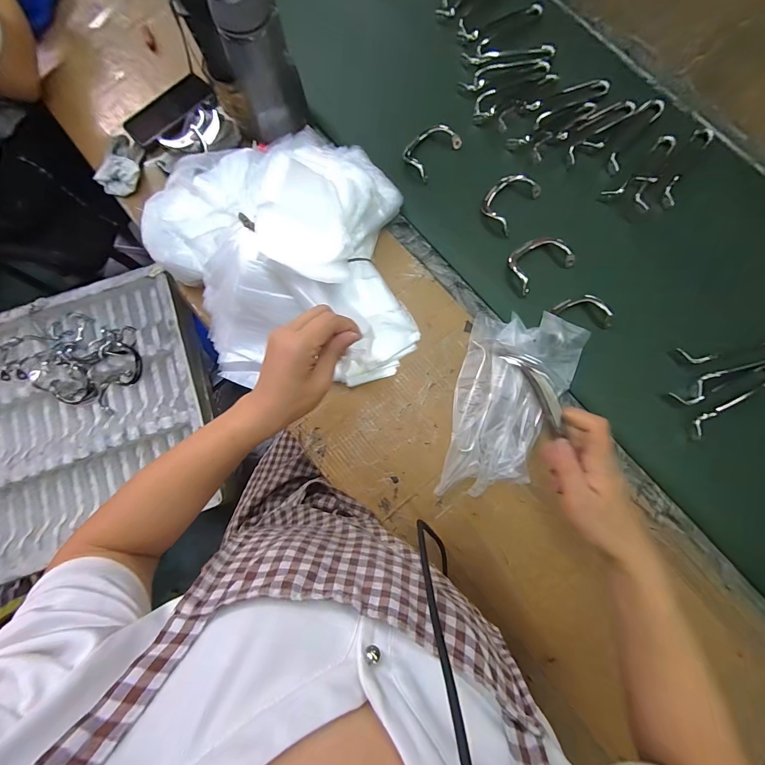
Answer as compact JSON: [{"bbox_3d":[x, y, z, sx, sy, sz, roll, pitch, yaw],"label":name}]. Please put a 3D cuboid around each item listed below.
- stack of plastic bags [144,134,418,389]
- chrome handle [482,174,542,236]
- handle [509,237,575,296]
[{"bbox_3d":[-0.141,-0.175,0.459,0.346,0.158,0.340,-6,80,0],"label":"stack of plastic bags"},{"bbox_3d":[0.202,-0.295,0.542,0.069,0.035,0.097,38,83,7],"label":"chrome handle"},{"bbox_3d":[0.243,-0.191,0.524,0.102,0.027,0.070,-32,81,-4],"label":"handle"}]

